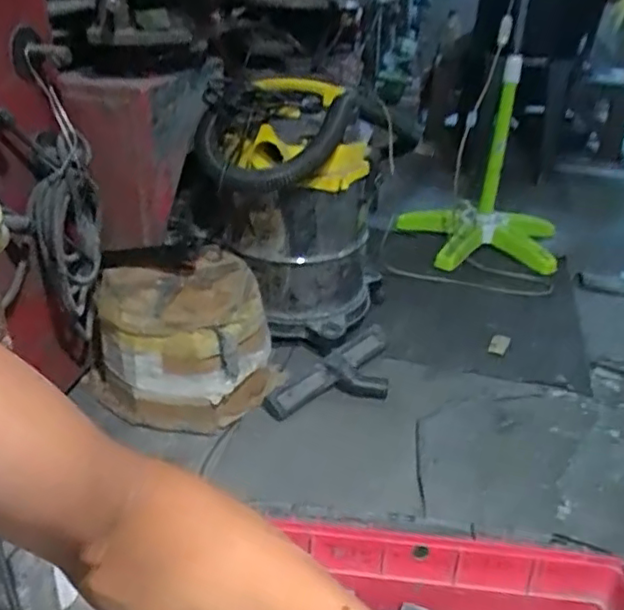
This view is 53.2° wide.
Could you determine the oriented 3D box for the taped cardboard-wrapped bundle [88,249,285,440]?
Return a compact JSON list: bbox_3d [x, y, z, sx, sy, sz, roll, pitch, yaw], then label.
[{"bbox_3d":[-0.218,0.060,1.115,0.301,0.208,0.276,-3,31,-8],"label":"taped cardboard-wrapped bundle"}]

